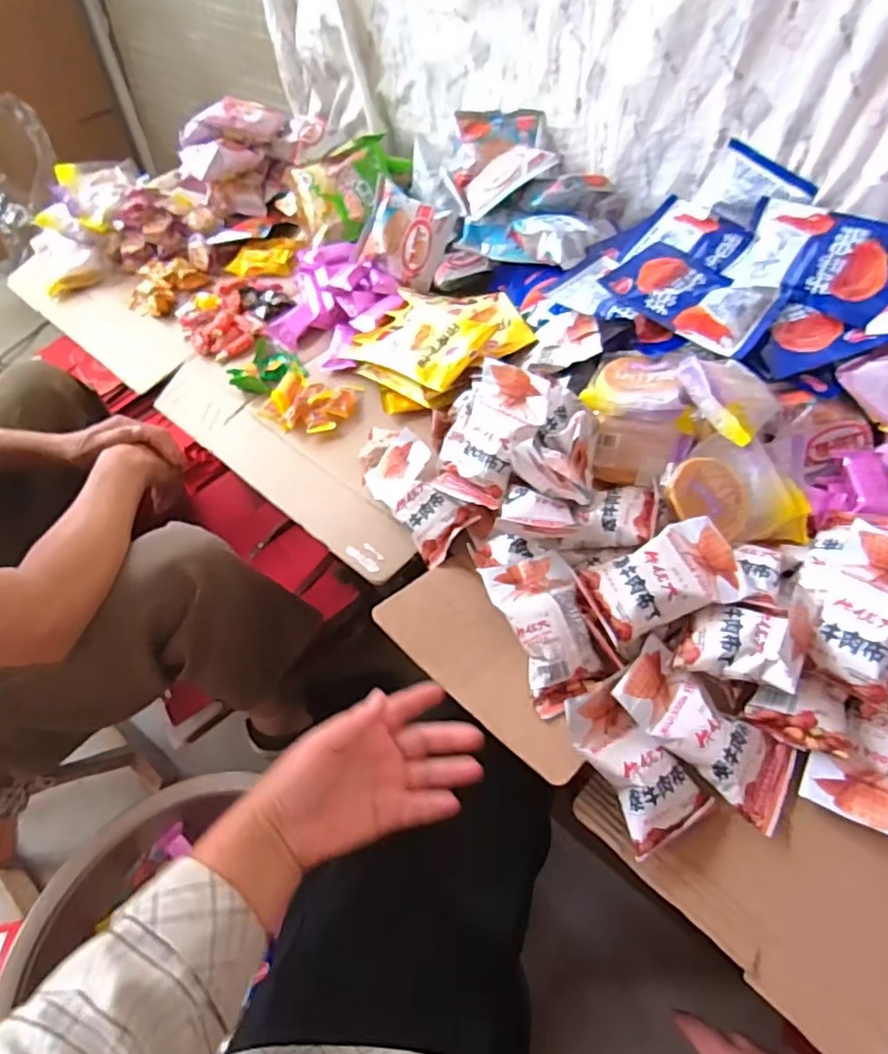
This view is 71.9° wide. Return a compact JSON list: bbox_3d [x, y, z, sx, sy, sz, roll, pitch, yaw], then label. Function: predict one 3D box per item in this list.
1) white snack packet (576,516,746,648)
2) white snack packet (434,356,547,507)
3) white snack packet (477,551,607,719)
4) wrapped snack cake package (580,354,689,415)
[{"bbox_3d":[0.182,0.044,0.509,0.127,0.034,0.071,-16,53,-9],"label":"white snack packet"},{"bbox_3d":[0.041,-0.092,0.605,0.094,0.028,0.134,34,102,32],"label":"white snack packet"},{"bbox_3d":[0.088,0.083,0.530,0.074,0.030,0.138,-15,53,-8],"label":"white snack packet"},{"bbox_3d":[0.192,-0.150,0.610,0.091,0.024,0.093,13,54,13],"label":"wrapped snack cake package"}]

